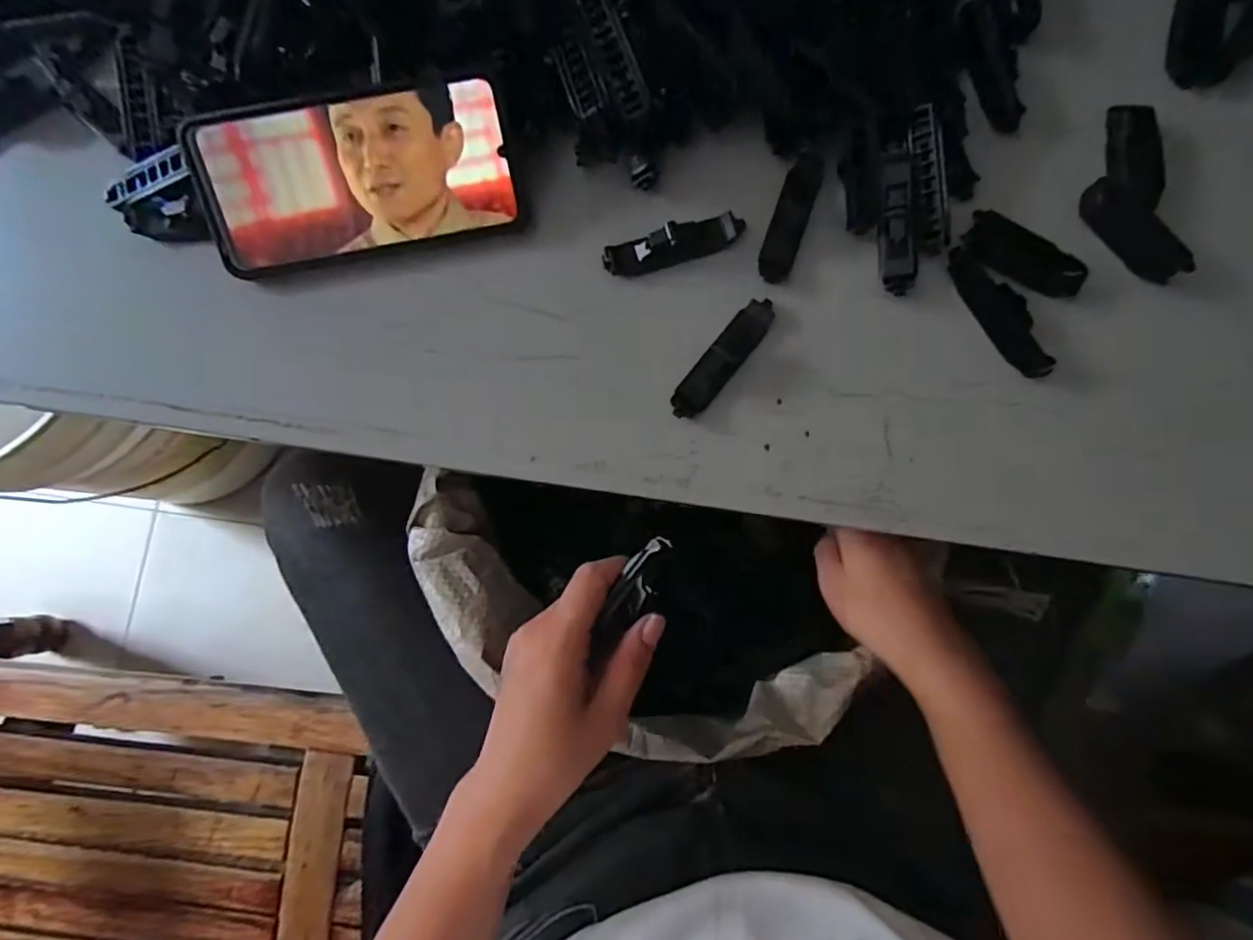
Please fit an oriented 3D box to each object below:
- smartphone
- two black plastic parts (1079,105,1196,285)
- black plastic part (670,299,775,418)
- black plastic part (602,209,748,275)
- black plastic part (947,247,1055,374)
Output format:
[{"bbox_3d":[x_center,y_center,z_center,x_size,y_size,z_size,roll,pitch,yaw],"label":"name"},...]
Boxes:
[{"bbox_3d":[-0.144,-0.155,0.326,0.164,0.013,0.078,-11,108,-2],"label":"smartphone"},{"bbox_3d":[0.276,-0.154,0.336,0.043,0.012,0.103,-1,82,1],"label":"two black plastic parts"},{"bbox_3d":[0.054,-0.061,0.335,0.020,0.009,0.080,39,84,6],"label":"black plastic part"},{"bbox_3d":[0.027,-0.125,0.339,0.079,0.015,0.017,-17,82,-1],"label":"black plastic part"},{"bbox_3d":[0.202,-0.086,0.331,0.023,0.009,0.080,-31,83,-3],"label":"black plastic part"}]

